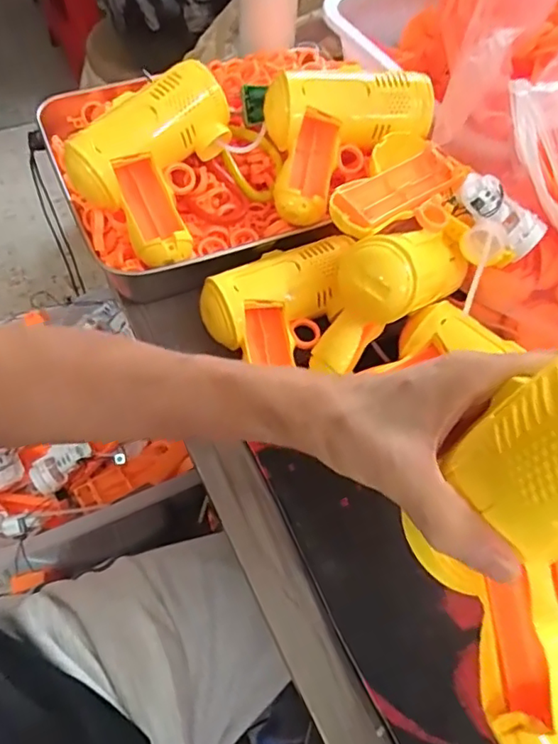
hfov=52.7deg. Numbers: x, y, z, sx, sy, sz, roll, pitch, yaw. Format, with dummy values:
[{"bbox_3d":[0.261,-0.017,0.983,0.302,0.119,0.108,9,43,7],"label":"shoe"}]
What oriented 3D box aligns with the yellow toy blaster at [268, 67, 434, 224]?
[{"bbox_3d":[0.061,-0.186,0.449,0.138,0.067,0.096,-9,58,-9],"label":"yellow toy blaster"}]

